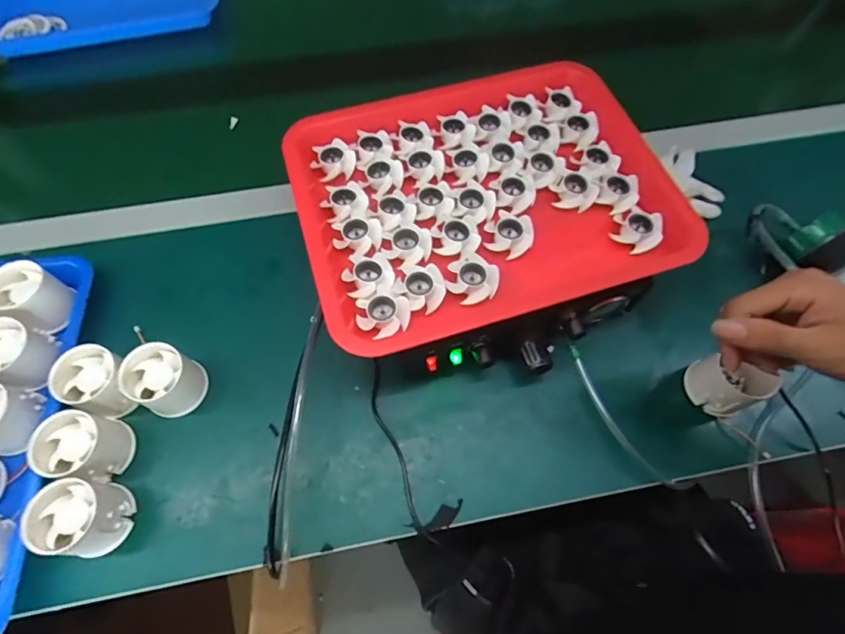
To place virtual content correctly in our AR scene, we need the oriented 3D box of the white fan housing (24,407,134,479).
[{"bbox_3d":[-0.280,0.107,0.382,0.053,0.049,0.054,6,64,2],"label":"white fan housing"}]

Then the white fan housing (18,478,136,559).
[{"bbox_3d":[-0.265,0.156,0.357,0.051,0.049,0.052,5,64,2],"label":"white fan housing"}]

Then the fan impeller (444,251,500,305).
[{"bbox_3d":[0.044,-0.033,0.395,0.044,0.019,0.038,40,70,17],"label":"fan impeller"}]

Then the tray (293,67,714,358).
[{"bbox_3d":[0.056,-0.117,0.433,0.332,0.041,0.268,-14,65,-7],"label":"tray"}]

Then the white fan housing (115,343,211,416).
[{"bbox_3d":[-0.228,0.056,0.407,0.048,0.053,0.053,19,65,8],"label":"white fan housing"}]

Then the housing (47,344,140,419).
[{"bbox_3d":[-0.280,0.056,0.402,0.062,0.047,0.054,15,65,7],"label":"housing"}]

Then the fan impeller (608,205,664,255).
[{"bbox_3d":[0.199,-0.080,0.424,0.042,0.022,0.038,30,68,13],"label":"fan impeller"}]

